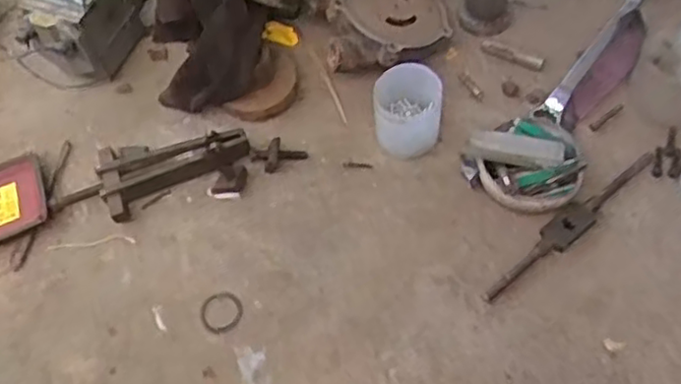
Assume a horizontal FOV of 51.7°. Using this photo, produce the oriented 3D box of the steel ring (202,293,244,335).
[{"bbox_3d":[-0.150,0.152,0.889,0.052,0.005,0.053,-1,58,2],"label":"steel ring"}]

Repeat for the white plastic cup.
[{"bbox_3d":[0.093,-0.115,0.986,0.090,0.109,0.088,-1,58,2],"label":"white plastic cup"}]

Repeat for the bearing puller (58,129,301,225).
[{"bbox_3d":[-0.221,-0.026,0.962,0.339,0.057,0.112,-6,58,0],"label":"bearing puller"}]

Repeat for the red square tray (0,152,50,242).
[{"bbox_3d":[-0.465,0.012,0.967,0.119,0.021,0.121,-18,59,-8],"label":"red square tray"}]

